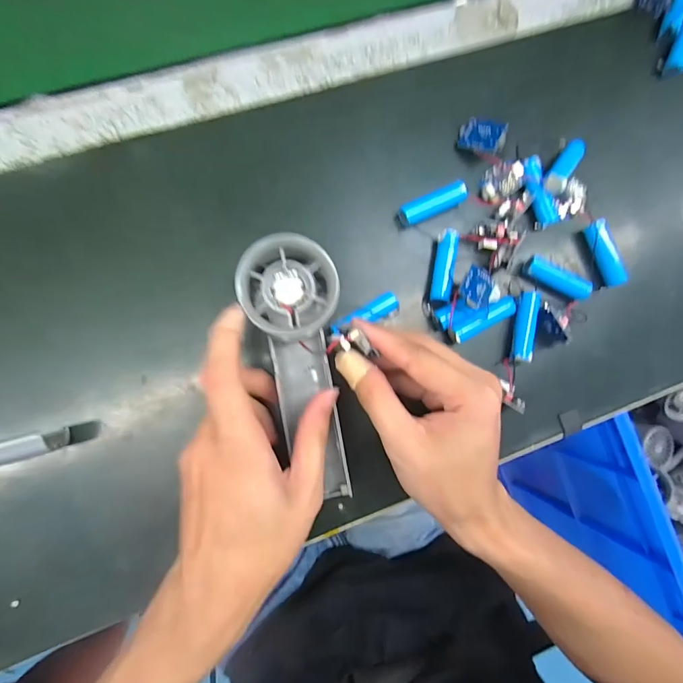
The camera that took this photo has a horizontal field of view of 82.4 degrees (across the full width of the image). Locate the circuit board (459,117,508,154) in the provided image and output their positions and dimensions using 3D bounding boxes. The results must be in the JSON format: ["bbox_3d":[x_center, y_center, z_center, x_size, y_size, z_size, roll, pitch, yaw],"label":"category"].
[{"bbox_3d":[0.103,-0.152,0.288,0.035,0.004,0.022,27,100,29],"label":"circuit board"}]

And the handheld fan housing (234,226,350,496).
[{"bbox_3d":[-0.022,0.017,0.240,0.054,0.024,0.158,-11,101,-6],"label":"handheld fan housing"}]

